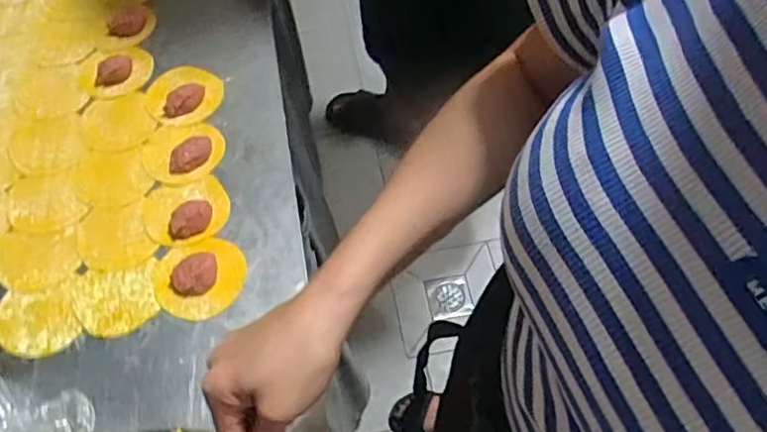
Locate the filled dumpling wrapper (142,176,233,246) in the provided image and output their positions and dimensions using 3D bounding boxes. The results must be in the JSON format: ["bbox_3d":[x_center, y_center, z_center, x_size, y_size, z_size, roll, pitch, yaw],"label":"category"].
[{"bbox_3d":[-0.193,-0.010,0.607,0.081,0.025,0.073,-12,60,-7],"label":"filled dumpling wrapper"}]

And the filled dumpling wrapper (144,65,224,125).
[{"bbox_3d":[-0.217,-0.134,0.685,0.082,0.020,0.073,-26,63,-14],"label":"filled dumpling wrapper"}]

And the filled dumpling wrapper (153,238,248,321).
[{"bbox_3d":[-0.168,0.054,0.573,0.080,0.017,0.077,0,60,0],"label":"filled dumpling wrapper"}]

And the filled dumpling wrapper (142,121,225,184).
[{"bbox_3d":[-0.206,-0.067,0.650,0.080,0.009,0.070,-10,60,-6],"label":"filled dumpling wrapper"}]

